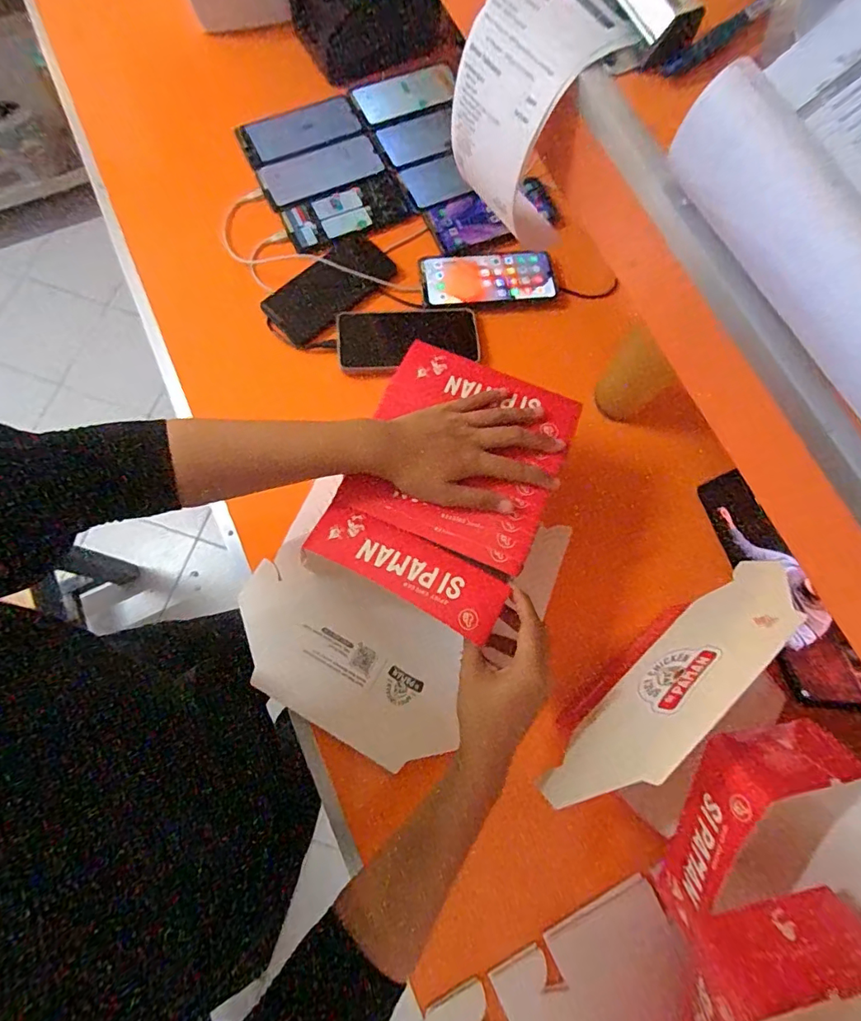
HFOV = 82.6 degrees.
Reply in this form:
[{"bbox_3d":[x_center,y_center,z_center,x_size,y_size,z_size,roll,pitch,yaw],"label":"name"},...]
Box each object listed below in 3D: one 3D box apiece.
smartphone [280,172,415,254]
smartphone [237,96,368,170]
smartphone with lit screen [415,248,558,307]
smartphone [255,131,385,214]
[{"bbox_3d":[-0.111,-0.394,0.650,0.162,0.011,0.075,-26,77,-8],"label":"smartphone"},{"bbox_3d":[-0.182,-0.534,0.683,0.164,0.012,0.077,-25,77,-8],"label":"smartphone"},{"bbox_3d":[0.074,-0.302,0.631,0.169,0.016,0.076,-7,75,-4],"label":"smartphone with lit screen"},{"bbox_3d":[-0.148,-0.463,0.666,0.165,0.005,0.081,-26,77,-8],"label":"smartphone"}]

